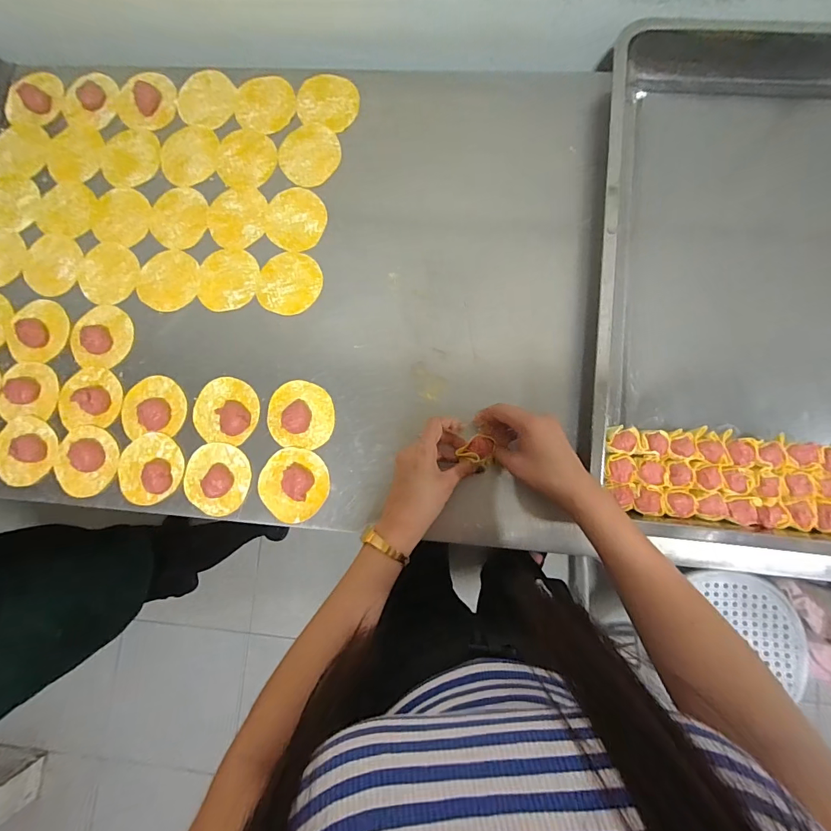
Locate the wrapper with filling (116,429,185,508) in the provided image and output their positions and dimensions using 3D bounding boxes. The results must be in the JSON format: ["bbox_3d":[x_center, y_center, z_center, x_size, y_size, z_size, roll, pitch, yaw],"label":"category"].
[{"bbox_3d":[-0.325,0.064,0.510,0.076,0.030,0.083,0,83,2],"label":"wrapper with filling"}]

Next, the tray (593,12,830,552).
[{"bbox_3d":[0.408,-0.166,0.483,0.392,0.065,0.610,6,83,3],"label":"tray"}]

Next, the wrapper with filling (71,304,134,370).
[{"bbox_3d":[-0.401,-0.103,0.538,0.067,0.013,0.084,-7,83,2],"label":"wrapper with filling"}]

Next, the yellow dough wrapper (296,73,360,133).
[{"bbox_3d":[-0.117,-0.419,0.565,0.081,0.007,0.072,17,84,4],"label":"yellow dough wrapper"}]

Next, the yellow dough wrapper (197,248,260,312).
[{"bbox_3d":[-0.241,-0.174,0.544,0.077,0.004,0.081,0,83,2],"label":"yellow dough wrapper"}]

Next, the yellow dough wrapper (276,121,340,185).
[{"bbox_3d":[-0.137,-0.345,0.557,0.080,0.004,0.083,0,83,2],"label":"yellow dough wrapper"}]

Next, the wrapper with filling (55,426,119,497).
[{"bbox_3d":[-0.407,0.053,0.516,0.079,0.016,0.075,0,83,2],"label":"wrapper with filling"}]

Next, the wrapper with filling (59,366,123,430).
[{"bbox_3d":[-0.410,-0.024,0.521,0.072,0.021,0.074,-2,83,2],"label":"wrapper with filling"}]

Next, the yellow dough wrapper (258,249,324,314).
[{"bbox_3d":[-0.160,-0.168,0.537,0.080,0.004,0.081,-1,80,5],"label":"yellow dough wrapper"}]

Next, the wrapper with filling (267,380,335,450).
[{"bbox_3d":[-0.140,-0.003,0.506,0.081,0.023,0.080,0,83,2],"label":"wrapper with filling"}]

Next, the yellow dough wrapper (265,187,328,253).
[{"bbox_3d":[-0.154,-0.254,0.548,0.079,0.004,0.082,0,83,2],"label":"yellow dough wrapper"}]

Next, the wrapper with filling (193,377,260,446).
[{"bbox_3d":[-0.234,-0.007,0.515,0.079,0.017,0.080,0,83,2],"label":"wrapper with filling"}]

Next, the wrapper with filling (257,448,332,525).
[{"bbox_3d":[-0.146,0.080,0.496,0.083,0.018,0.084,0,83,2],"label":"wrapper with filling"}]

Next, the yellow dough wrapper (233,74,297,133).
[{"bbox_3d":[-0.202,-0.423,0.572,0.081,0.004,0.093,3,80,4],"label":"yellow dough wrapper"}]

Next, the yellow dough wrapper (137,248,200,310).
[{"bbox_3d":[-0.322,-0.176,0.552,0.079,0.004,0.080,0,82,0],"label":"yellow dough wrapper"}]

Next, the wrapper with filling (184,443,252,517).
[{"bbox_3d":[-0.239,0.074,0.502,0.078,0.020,0.081,0,83,2],"label":"wrapper with filling"}]

